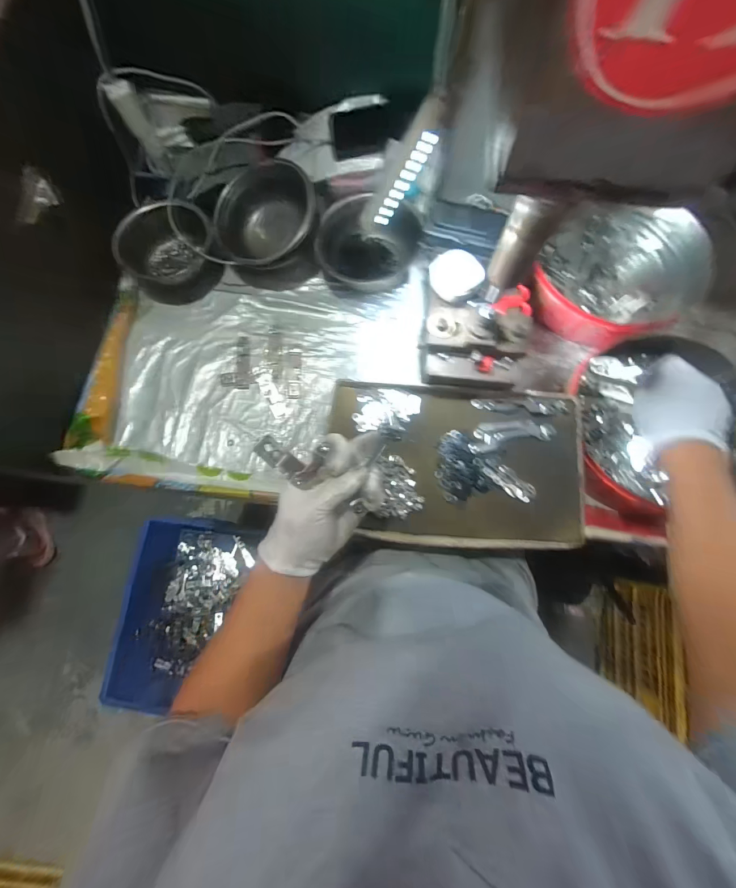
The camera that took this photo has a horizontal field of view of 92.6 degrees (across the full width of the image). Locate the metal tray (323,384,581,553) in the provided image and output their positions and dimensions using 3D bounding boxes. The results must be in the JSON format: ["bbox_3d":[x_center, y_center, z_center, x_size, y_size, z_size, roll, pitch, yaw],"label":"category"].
[{"bbox_3d":[0.101,0.025,0.432,0.300,0.026,0.189,5,78,2],"label":"metal tray"}]

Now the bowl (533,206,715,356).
[{"bbox_3d":[0.381,-0.265,0.542,0.256,0.073,0.210,-30,79,-5],"label":"bowl"}]

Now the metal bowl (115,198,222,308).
[{"bbox_3d":[-0.311,-0.302,0.563,0.135,0.078,0.135,0,78,1],"label":"metal bowl"}]

